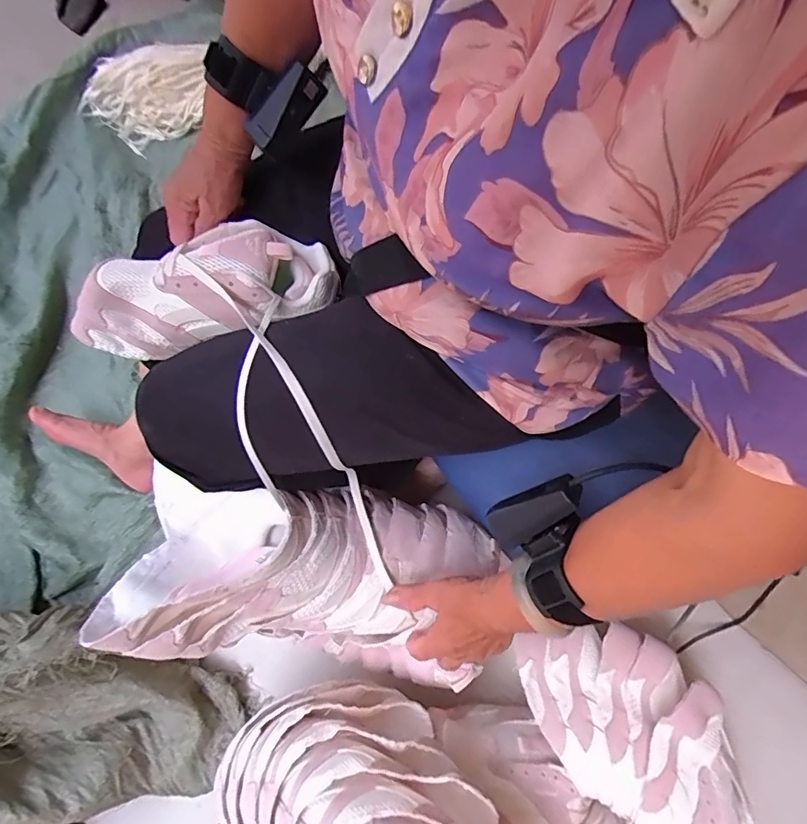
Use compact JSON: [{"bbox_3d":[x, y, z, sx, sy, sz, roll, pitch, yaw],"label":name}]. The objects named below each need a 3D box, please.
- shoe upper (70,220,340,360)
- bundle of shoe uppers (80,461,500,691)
[{"bbox_3d":[-0.188,-0.111,0.468,0.242,0.067,0.097,-14,71,0],"label":"shoe upper"},{"bbox_3d":[-0.097,0.152,0.490,0.362,0.128,0.138,-5,70,-9],"label":"bundle of shoe uppers"}]

